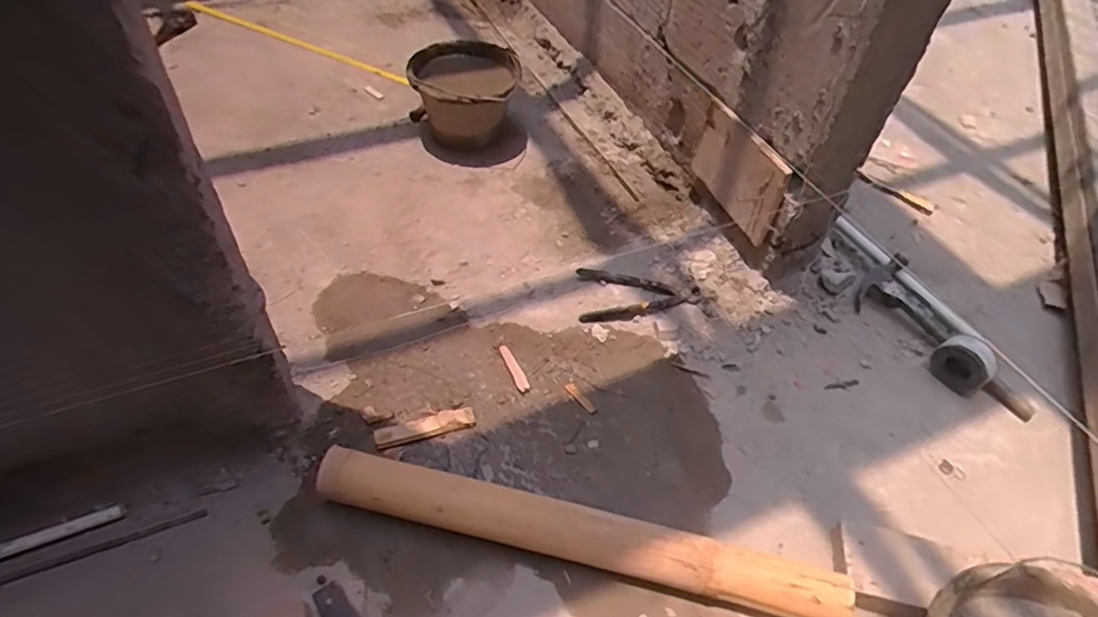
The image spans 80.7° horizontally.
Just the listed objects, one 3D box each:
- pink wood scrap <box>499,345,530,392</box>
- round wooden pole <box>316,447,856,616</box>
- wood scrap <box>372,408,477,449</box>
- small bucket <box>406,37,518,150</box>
[{"bbox_3d":[-0.055,0.094,1.027,0.019,0.006,0.091,-17,51,-18],"label":"pink wood scrap"},{"bbox_3d":[0.028,0.292,0.815,0.665,0.077,0.065,12,48,8],"label":"round wooden pole"},{"bbox_3d":[-0.181,0.175,0.948,0.143,0.010,0.032,-13,50,-15],"label":"wood scrap"},{"bbox_3d":[-0.190,-0.481,1.460,0.244,0.148,0.294,0,48,-3],"label":"small bucket"}]

